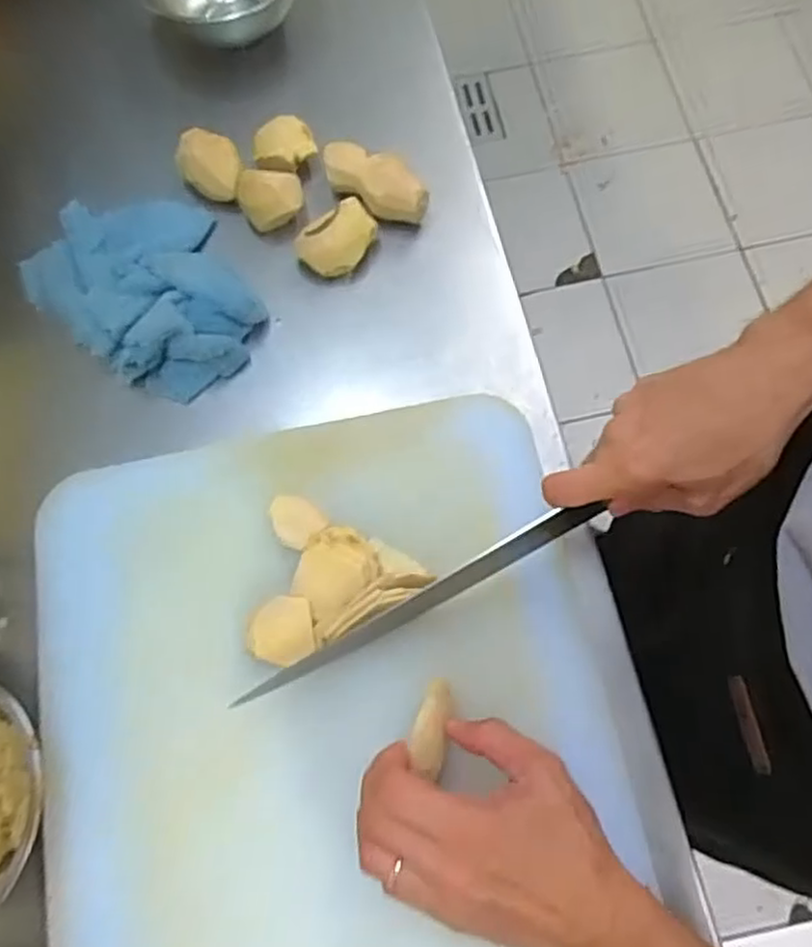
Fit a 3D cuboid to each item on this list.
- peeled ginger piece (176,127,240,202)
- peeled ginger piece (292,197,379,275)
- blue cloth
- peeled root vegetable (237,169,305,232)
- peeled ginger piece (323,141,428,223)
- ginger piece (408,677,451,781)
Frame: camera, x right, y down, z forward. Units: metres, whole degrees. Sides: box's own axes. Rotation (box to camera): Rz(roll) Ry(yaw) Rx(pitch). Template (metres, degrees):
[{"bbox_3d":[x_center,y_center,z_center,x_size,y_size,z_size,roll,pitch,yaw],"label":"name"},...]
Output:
[{"bbox_3d":[-0.158,-0.251,0.583,0.056,0.029,0.038,31,76,12],"label":"peeled ginger piece"},{"bbox_3d":[-0.051,-0.179,0.564,0.064,0.038,0.046,-29,73,-7],"label":"peeled ginger piece"},{"bbox_3d":[-0.204,-0.148,0.553,0.136,0.052,0.191,-39,75,-10],"label":"blue cloth"},{"bbox_3d":[-0.109,-0.224,0.578,0.049,0.038,0.048,-1,72,2],"label":"peeled root vegetable"},{"bbox_3d":[-0.026,-0.230,0.577,0.095,0.048,0.035,35,77,12],"label":"peeled ginger piece"},{"bbox_3d":[0.014,0.143,0.408,0.020,0.010,0.053,9,63,5],"label":"ginger piece"}]

